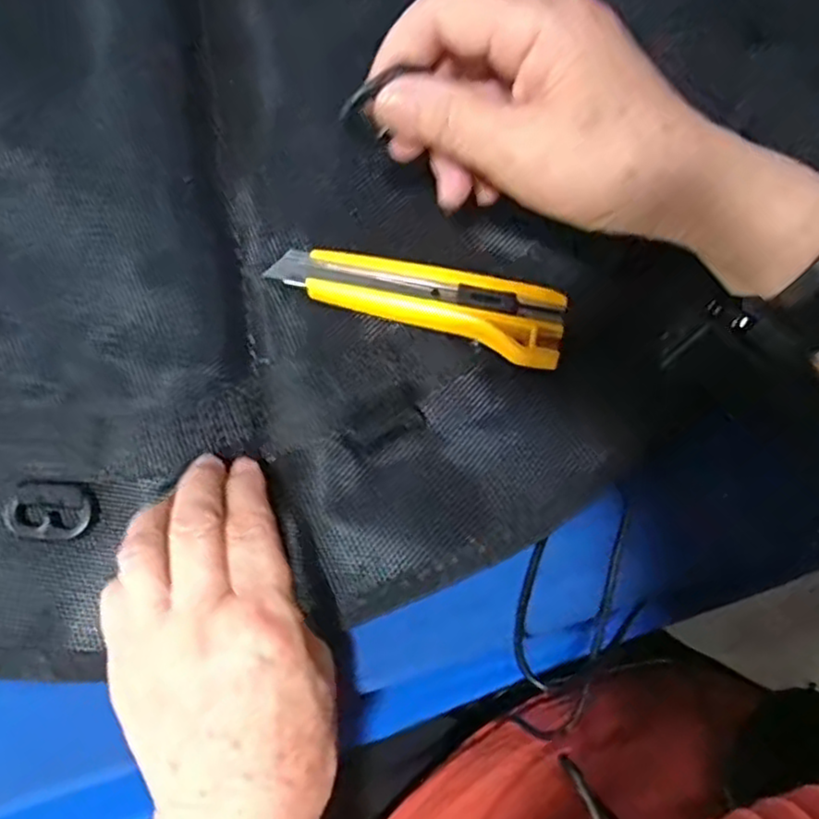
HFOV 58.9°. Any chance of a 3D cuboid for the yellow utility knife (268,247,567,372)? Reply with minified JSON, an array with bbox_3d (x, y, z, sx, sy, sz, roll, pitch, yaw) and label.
[{"bbox_3d":[0.005,-0.053,0.356,0.140,0.022,0.036,16,76,3],"label":"yellow utility knife"}]

